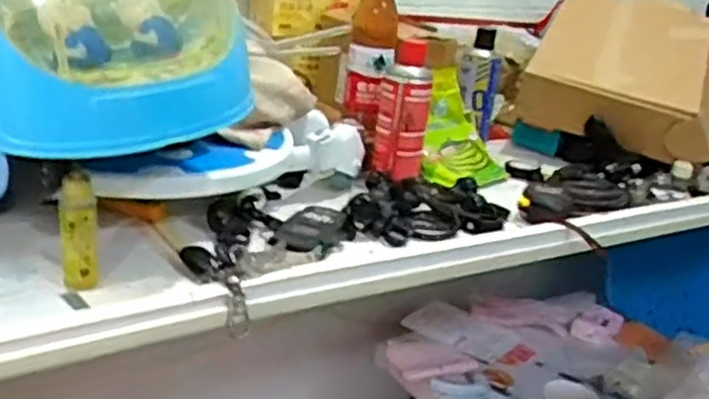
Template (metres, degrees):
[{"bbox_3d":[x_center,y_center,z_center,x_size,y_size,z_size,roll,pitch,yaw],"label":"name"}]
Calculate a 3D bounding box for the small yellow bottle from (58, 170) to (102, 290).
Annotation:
[{"bbox_3d":[-0.236,0.028,0.648,0.032,0.100,0.021,0,22,-17],"label":"small yellow bottle"}]

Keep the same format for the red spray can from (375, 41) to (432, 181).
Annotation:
[{"bbox_3d":[0.064,-0.116,0.974,0.066,0.163,0.064,8,21,1],"label":"red spray can"}]

